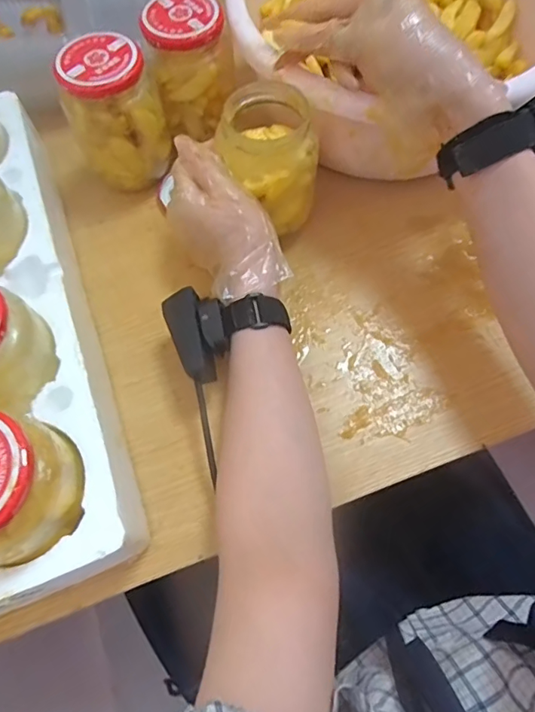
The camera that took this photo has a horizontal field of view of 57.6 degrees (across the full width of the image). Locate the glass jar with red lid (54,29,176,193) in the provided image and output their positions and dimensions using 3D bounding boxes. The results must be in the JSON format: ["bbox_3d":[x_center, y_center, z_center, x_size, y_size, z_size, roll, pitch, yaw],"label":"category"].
[{"bbox_3d":[-0.131,-0.209,0.437,0.079,0.113,0.071,-19,69,-6],"label":"glass jar with red lid"}]

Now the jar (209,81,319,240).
[{"bbox_3d":[0.000,-0.162,0.404,0.074,0.098,0.079,0,68,1],"label":"jar"}]

